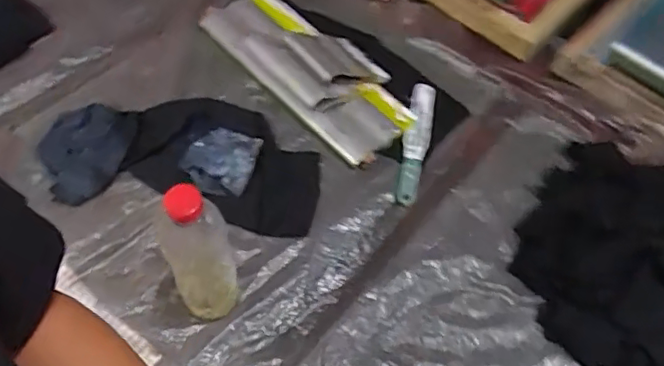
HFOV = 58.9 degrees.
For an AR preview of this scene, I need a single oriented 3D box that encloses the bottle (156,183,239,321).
[{"bbox_3d":[-0.143,0.071,0.605,0.051,0.235,0.066,-36,65,-23],"label":"bottle"}]

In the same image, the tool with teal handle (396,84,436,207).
[{"bbox_3d":[0.120,-0.067,0.835,0.037,0.017,0.212,13,57,6],"label":"tool with teal handle"}]

